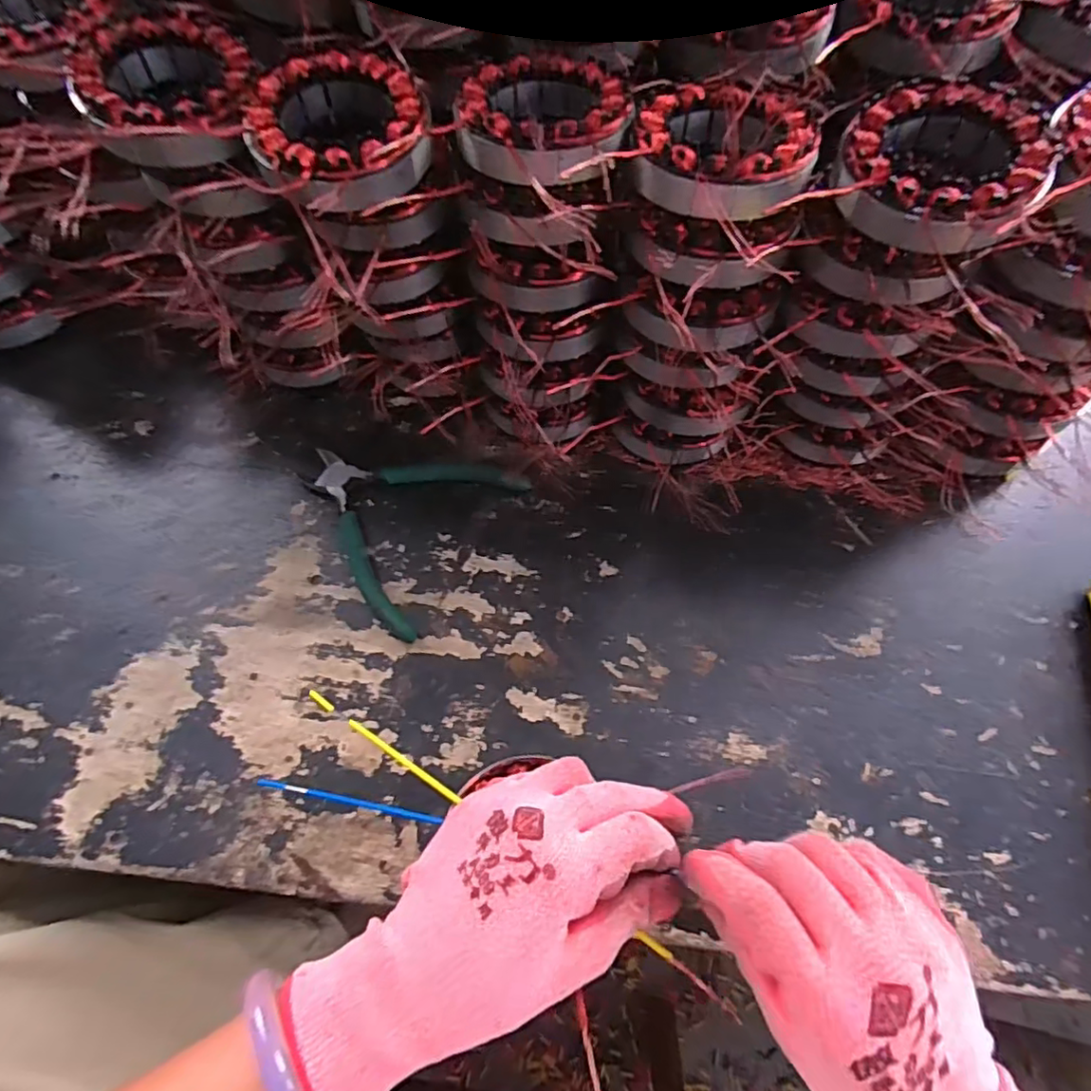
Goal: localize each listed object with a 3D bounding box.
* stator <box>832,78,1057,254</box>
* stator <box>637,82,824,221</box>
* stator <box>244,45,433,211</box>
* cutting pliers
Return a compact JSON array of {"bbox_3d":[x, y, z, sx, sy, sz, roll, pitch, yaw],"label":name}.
[{"bbox_3d":[0.180,-0.173,0.276,0.083,0.027,0.089,30,68,13],"label":"stator"},{"bbox_3d":[0.084,-0.189,0.288,0.084,0.028,0.089,23,67,10],"label":"stator"},{"bbox_3d":[-0.099,-0.198,0.297,0.094,0.034,0.088,0,65,0],"label":"stator"},{"bbox_3d":[-0.101,-0.024,0.394,0.132,0.009,0.128,31,68,13],"label":"cutting pliers"}]

